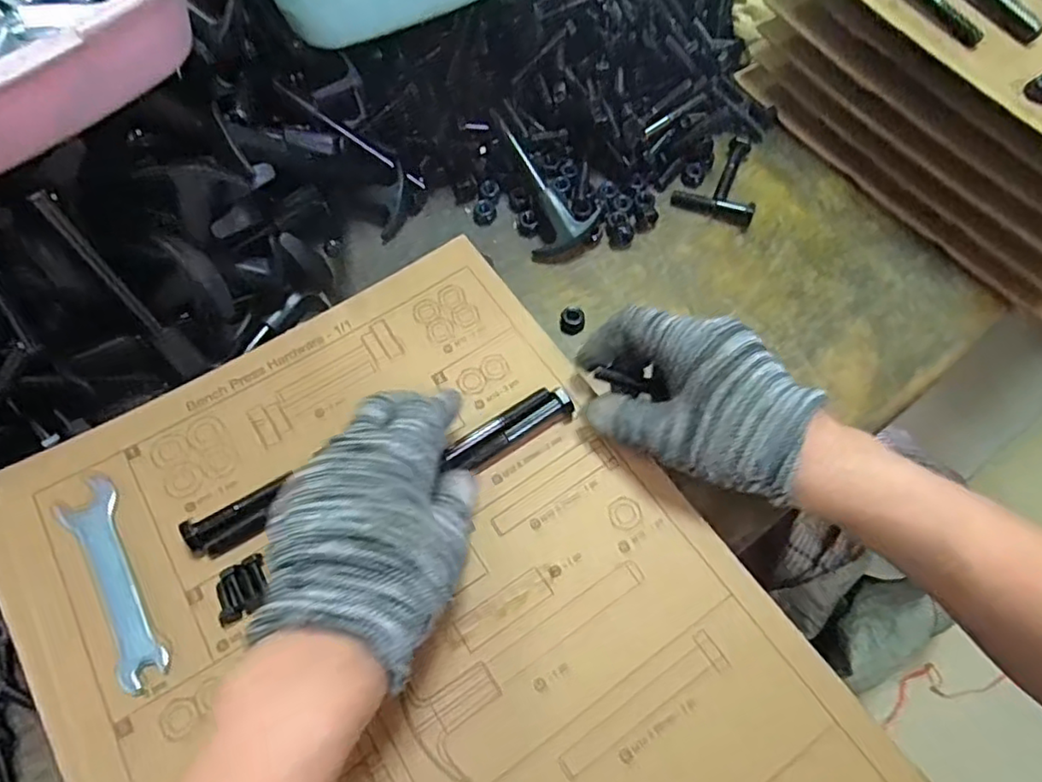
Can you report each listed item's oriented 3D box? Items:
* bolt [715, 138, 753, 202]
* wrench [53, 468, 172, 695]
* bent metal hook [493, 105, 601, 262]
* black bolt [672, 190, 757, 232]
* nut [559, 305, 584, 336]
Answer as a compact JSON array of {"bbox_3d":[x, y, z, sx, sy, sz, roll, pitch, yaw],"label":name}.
[{"bbox_3d":[0.157,-0.163,0.467,0.016,0.014,0.061,19,66,11],"label":"bolt"},{"bbox_3d":[-0.203,0.090,0.311,0.027,0.010,0.115,-34,68,-13],"label":"wrench"},{"bbox_3d":[0.013,-0.148,0.445,0.050,0.025,0.115,-26,80,-10],"label":"bent metal hook"},{"bbox_3d":[0.139,-0.135,0.455,0.059,0.012,0.014,23,68,13],"label":"black bolt"},{"bbox_3d":[0.034,-0.048,0.414,0.016,0.009,0.019,3,65,4],"label":"nut"}]

